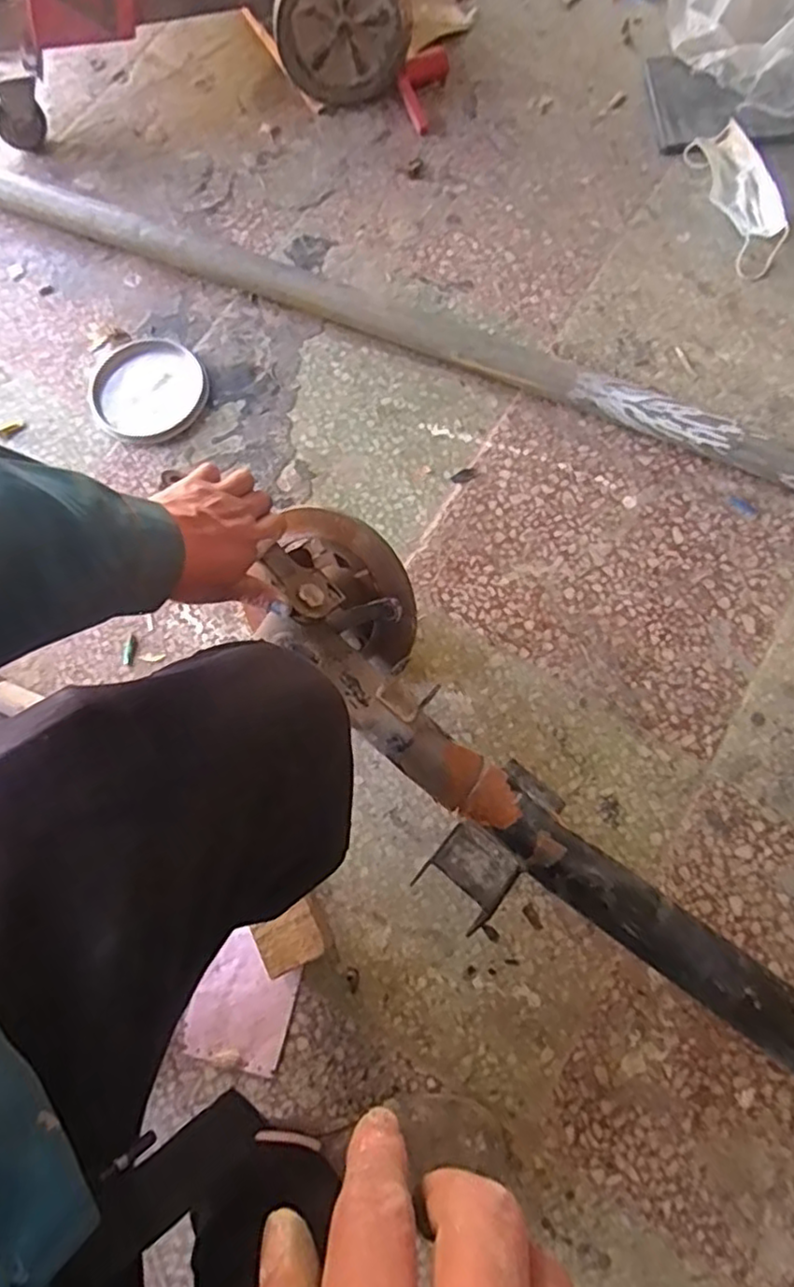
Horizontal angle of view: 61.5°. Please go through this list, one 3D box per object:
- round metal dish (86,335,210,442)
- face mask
[{"bbox_3d":[-0.321,-0.326,0.852,0.141,0.024,0.149,0,74,1],"label":"round metal dish"},{"bbox_3d":[0.467,-0.599,0.899,0.087,0.020,0.228,-14,74,-3],"label":"face mask"}]

